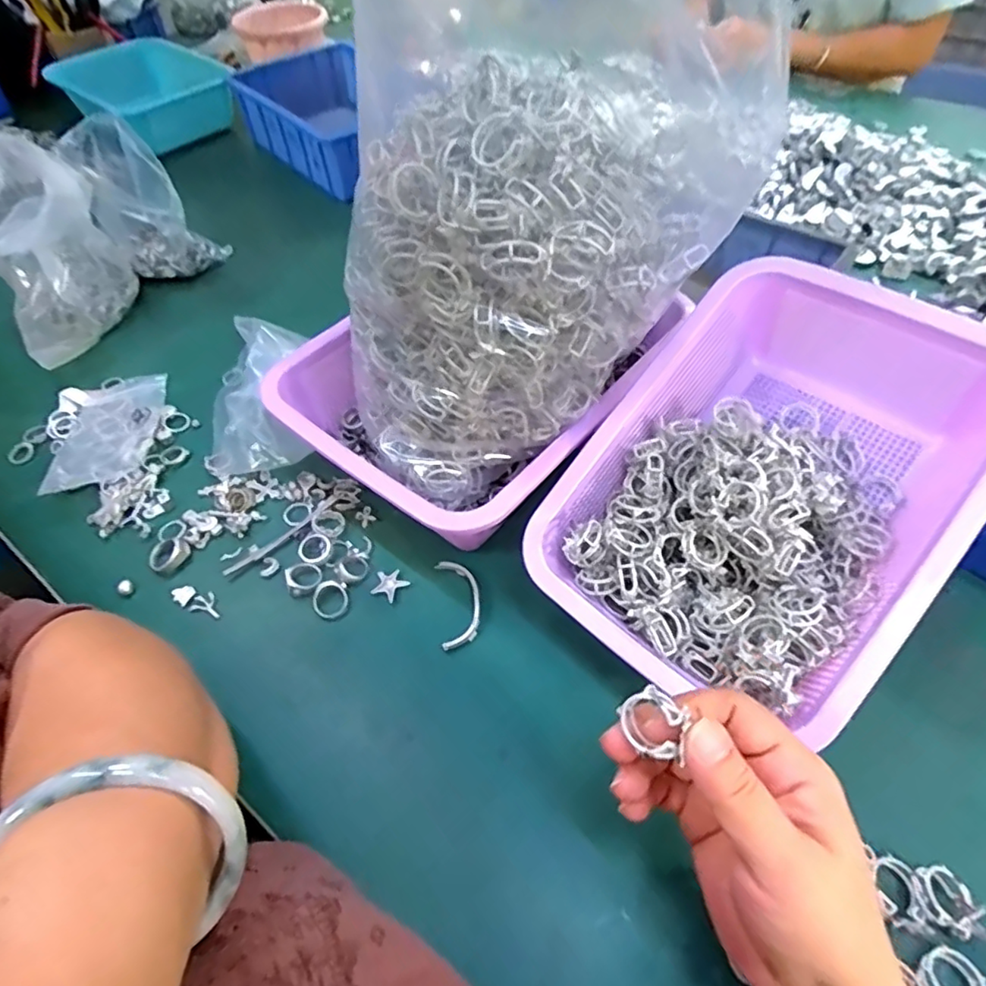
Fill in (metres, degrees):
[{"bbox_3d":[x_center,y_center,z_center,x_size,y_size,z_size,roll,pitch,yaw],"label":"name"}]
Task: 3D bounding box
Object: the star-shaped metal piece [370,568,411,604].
[{"bbox_3d":[-0.074,0.065,0.417,0.022,0.005,0.023,30,57,23],"label":"star-shaped metal piece"}]

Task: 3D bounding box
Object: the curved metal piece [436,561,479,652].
[{"bbox_3d":[-0.023,0.075,0.403,0.027,0.005,0.065,-6,51,-3],"label":"curved metal piece"}]

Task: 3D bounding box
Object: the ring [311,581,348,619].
[{"bbox_3d":[-0.113,0.073,0.406,0.025,0.008,0.025,-1,51,1],"label":"ring"}]

